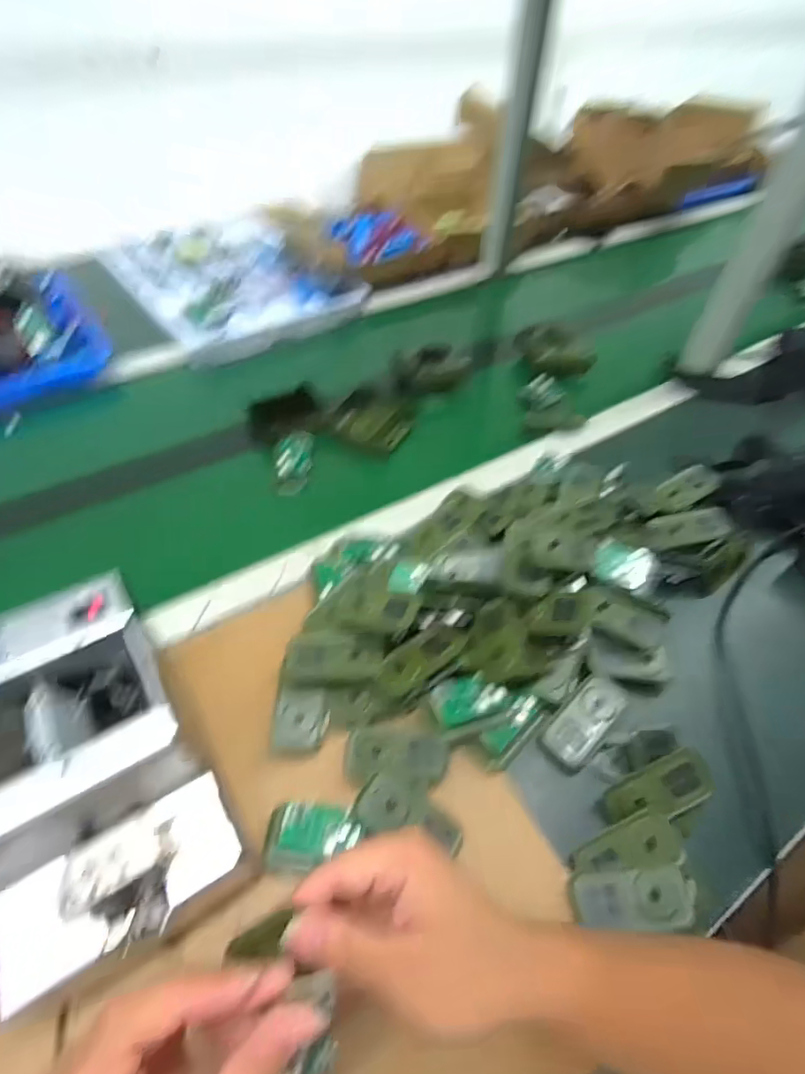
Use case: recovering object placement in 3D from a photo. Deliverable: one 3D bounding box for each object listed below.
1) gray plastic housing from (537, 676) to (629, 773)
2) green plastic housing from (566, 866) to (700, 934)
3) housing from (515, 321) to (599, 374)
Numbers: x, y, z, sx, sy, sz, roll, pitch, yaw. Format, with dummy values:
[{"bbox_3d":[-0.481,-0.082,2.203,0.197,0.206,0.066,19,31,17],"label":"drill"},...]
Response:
[{"bbox_3d":[0.149,0.151,0.433,0.037,0.017,0.082,38,59,25],"label":"gray plastic housing"},{"bbox_3d":[0.154,0.240,0.352,0.079,0.024,0.034,-9,50,10],"label":"green plastic housing"},{"bbox_3d":[0.220,-0.272,0.765,0.115,0.054,0.043,17,52,11],"label":"housing"}]

